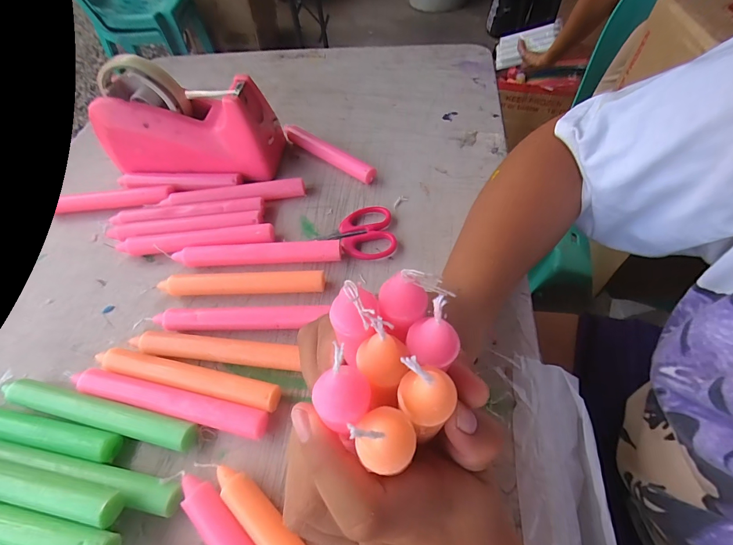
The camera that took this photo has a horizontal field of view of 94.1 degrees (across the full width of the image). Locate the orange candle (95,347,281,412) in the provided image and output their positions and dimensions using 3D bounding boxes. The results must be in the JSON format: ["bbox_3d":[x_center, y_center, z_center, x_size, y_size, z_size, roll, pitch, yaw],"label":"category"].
[{"bbox_3d":[-0.140,0.083,0.270,0.153,0.023,0.019,10,58,9],"label":"orange candle"}]

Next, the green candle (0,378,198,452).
[{"bbox_3d":[-0.205,0.107,0.261,0.163,0.018,0.019,10,58,9],"label":"green candle"}]

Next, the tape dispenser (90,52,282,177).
[{"bbox_3d":[-0.195,-0.162,0.371,0.184,0.103,0.065,1,57,3],"label":"tape dispenser"}]

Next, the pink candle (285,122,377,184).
[{"bbox_3d":[-0.047,-0.139,0.399,0.141,0.020,0.014,36,65,23],"label":"pink candle"}]

